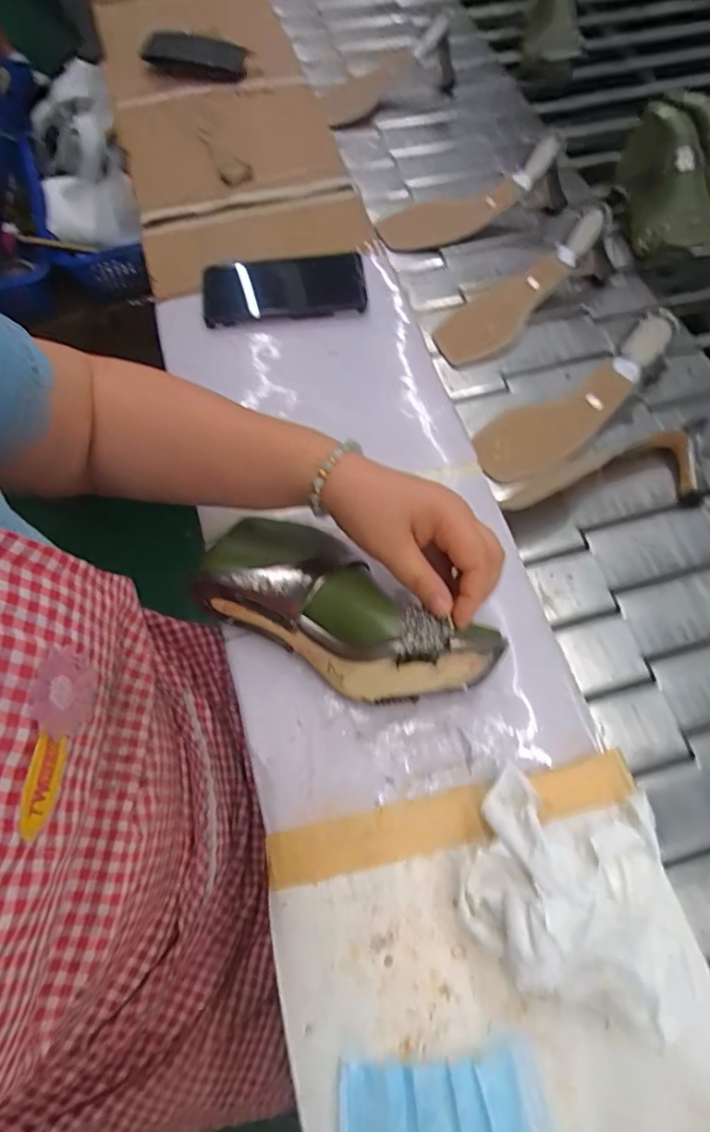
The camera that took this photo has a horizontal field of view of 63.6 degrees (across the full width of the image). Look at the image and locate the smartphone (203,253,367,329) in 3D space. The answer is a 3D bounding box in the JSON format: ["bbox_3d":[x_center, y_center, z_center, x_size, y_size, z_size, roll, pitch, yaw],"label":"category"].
[{"bbox_3d":[-0.073,-0.283,0.586,0.163,0.015,0.072,-6,79,3],"label":"smartphone"}]

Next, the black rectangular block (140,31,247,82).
[{"bbox_3d":[-0.218,-0.681,0.760,0.151,0.020,0.077,19,67,9],"label":"black rectangular block"}]

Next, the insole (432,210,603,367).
[{"bbox_3d":[0.184,-0.303,0.640,0.219,0.045,0.079,-40,70,6],"label":"insole"}]

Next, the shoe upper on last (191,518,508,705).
[{"bbox_3d":[-0.008,0.034,0.417,0.213,0.070,0.091,25,68,19],"label":"shoe upper on last"}]

